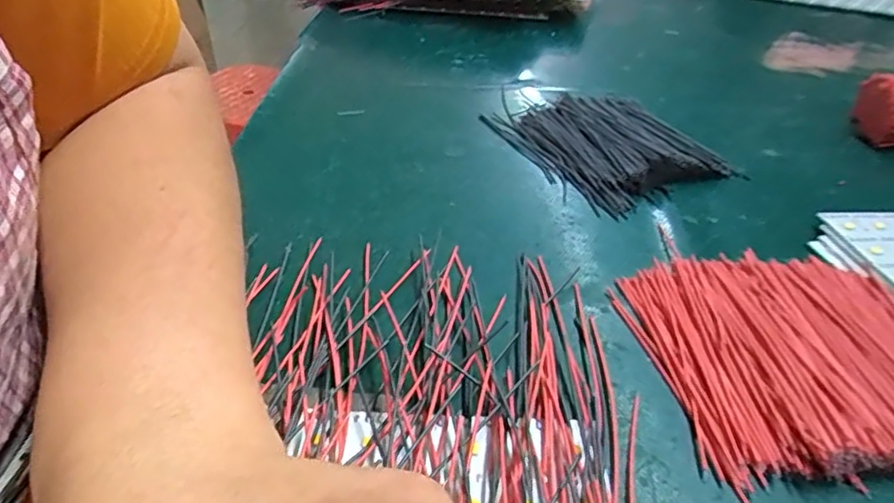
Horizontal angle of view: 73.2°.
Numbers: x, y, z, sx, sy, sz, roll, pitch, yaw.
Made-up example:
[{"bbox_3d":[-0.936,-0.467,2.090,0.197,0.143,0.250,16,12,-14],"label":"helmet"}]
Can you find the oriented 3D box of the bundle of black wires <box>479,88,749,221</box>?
[{"bbox_3d":[0.111,-0.084,0.438,0.116,0.021,0.158,-17,41,-22],"label":"bundle of black wires"}]

